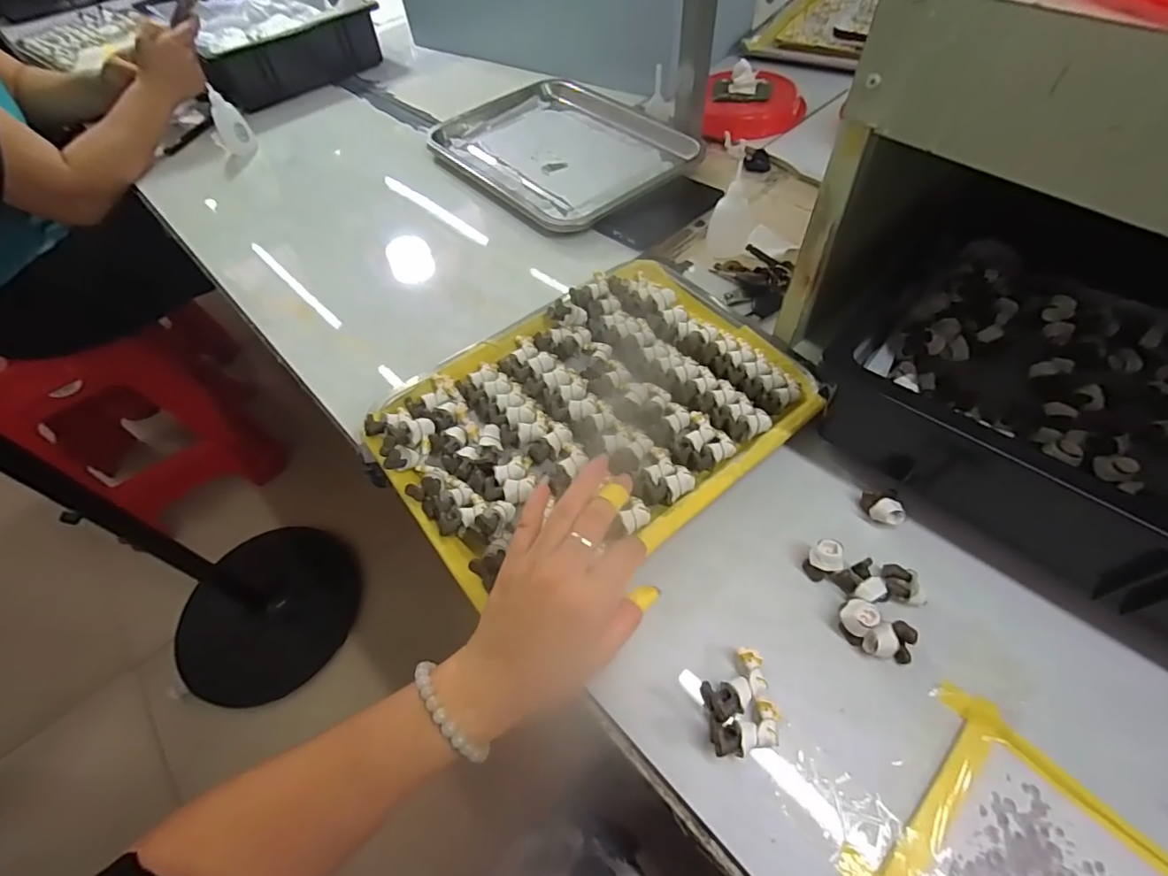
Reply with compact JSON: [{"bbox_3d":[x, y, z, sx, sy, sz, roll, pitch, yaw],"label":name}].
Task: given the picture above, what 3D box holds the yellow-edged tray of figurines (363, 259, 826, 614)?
[{"bbox_3d":[0.011,-0.030,0.448,0.350,0.036,0.252,-36,60,-19],"label":"yellow-edged tray of figurines"}]

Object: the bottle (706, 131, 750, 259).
[{"bbox_3d":[0.159,-0.249,0.551,0.042,0.101,0.038,6,56,9],"label":"bottle"}]

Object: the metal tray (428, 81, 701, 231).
[{"bbox_3d":[-0.040,-0.422,0.734,0.287,0.019,0.374,-36,60,-18],"label":"metal tray"}]

